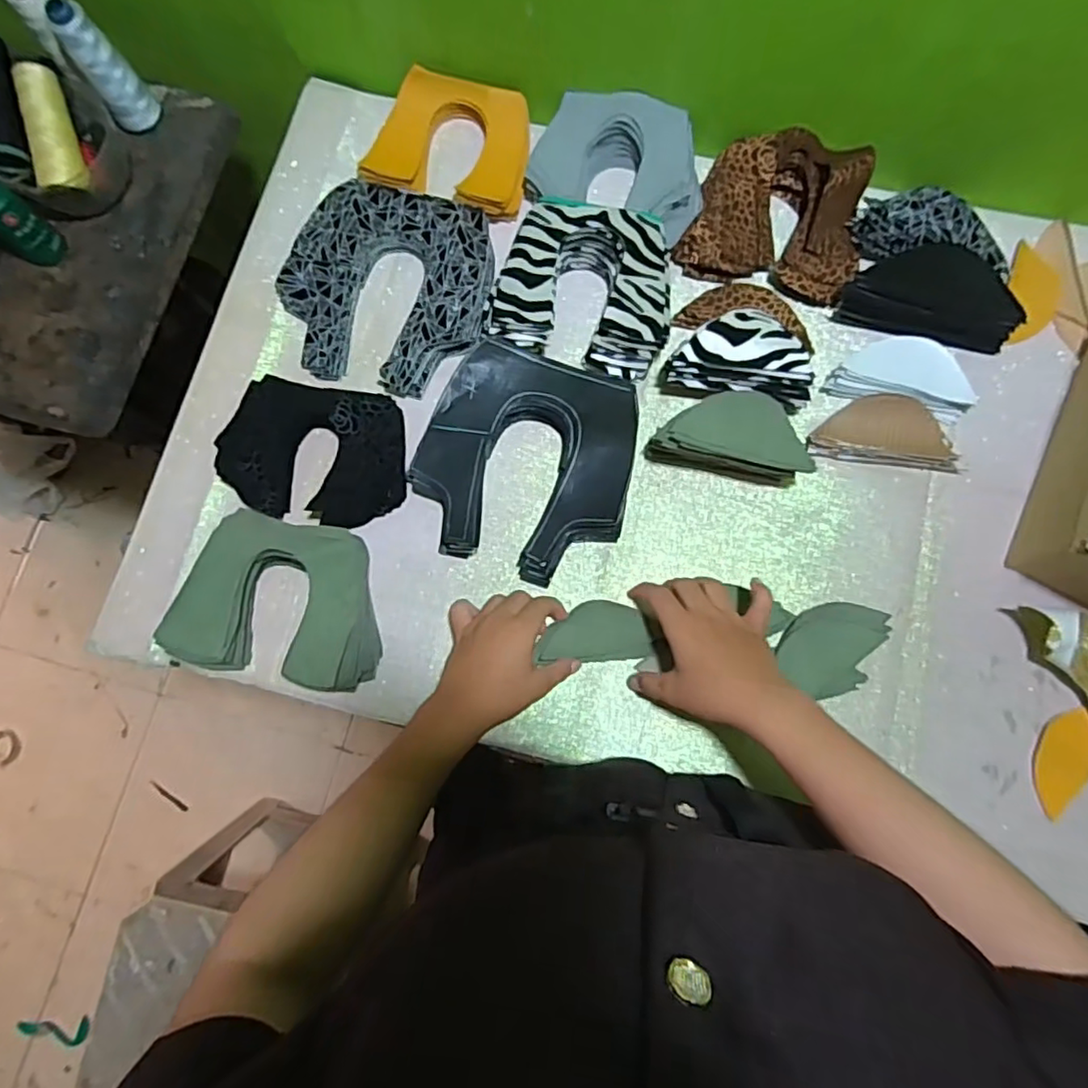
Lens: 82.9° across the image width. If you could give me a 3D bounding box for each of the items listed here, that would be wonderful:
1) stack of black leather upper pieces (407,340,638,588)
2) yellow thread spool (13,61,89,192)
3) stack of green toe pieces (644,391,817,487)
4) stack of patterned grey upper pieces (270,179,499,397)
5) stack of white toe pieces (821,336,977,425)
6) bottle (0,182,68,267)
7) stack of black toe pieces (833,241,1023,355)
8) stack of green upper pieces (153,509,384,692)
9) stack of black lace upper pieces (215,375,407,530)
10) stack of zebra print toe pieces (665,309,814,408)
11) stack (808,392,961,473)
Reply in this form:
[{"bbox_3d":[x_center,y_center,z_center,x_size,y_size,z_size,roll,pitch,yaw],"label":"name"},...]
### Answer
[{"bbox_3d":[-0.016,-0.071,0.550,0.185,0.028,0.188,18,80,6],"label":"stack of black leather upper pieces"},{"bbox_3d":[-0.468,-0.394,0.586,0.037,0.031,0.107,-9,100,3],"label":"yellow thread spool"},{"bbox_3d":[0.161,-0.091,0.532,0.131,0.066,0.061,11,79,4],"label":"stack of green toe pieces"},{"bbox_3d":[-0.146,-0.244,0.581,0.194,0.022,0.188,14,80,5],"label":"stack of patterned grey upper pieces"},{"bbox_3d":[0.320,-0.153,0.548,0.118,0.021,0.064,16,80,5],"label":"stack of white toe pieces"},{"bbox_3d":[-0.507,-0.309,0.581,0.039,0.119,0.046,33,82,8],"label":"bottle"},{"bbox_3d":[0.352,-0.227,0.554,0.149,0.032,0.091,25,81,7],"label":"stack of black toe pieces"},{"bbox_3d":[-0.223,0.049,0.536,0.168,0.054,0.133,12,80,4],"label":"stack of green upper pieces"},{"bbox_3d":[-0.212,-0.086,0.559,0.161,0.030,0.128,4,79,3],"label":"stack of black lace upper pieces"},{"bbox_3d":[0.172,-0.160,0.534,0.123,0.062,0.061,11,80,4],"label":"stack of zebra print toe pieces"},{"bbox_3d":[0.302,-0.101,0.547,0.121,0.014,0.064,9,79,4],"label":"stack"}]

